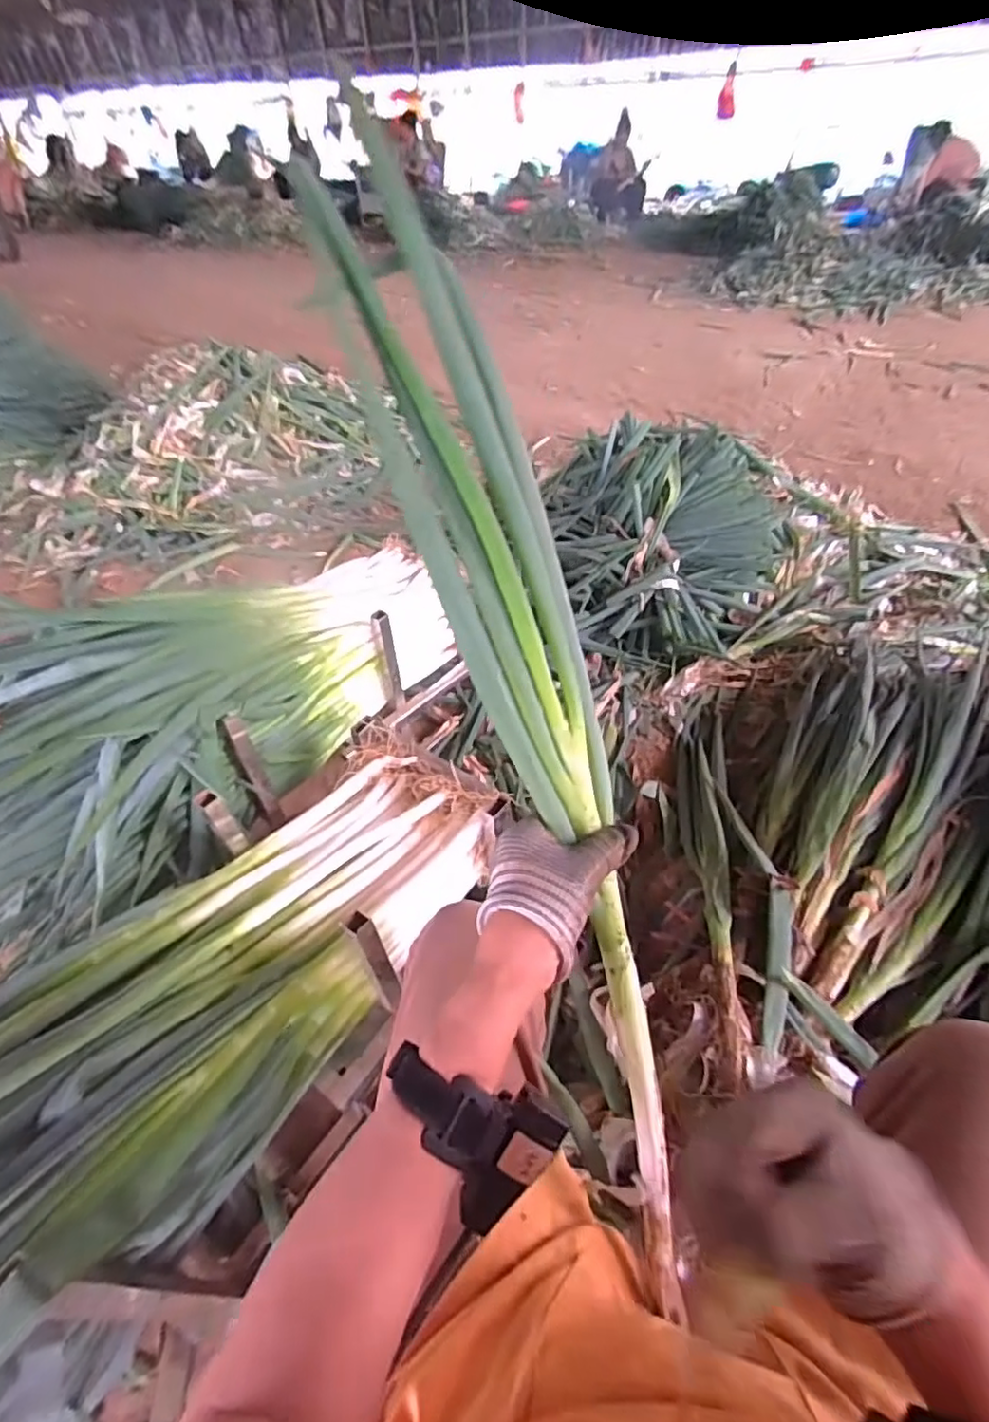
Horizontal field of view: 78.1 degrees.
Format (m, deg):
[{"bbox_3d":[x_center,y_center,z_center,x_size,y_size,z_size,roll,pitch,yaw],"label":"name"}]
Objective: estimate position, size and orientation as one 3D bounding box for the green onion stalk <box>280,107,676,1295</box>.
[{"bbox_3d":[0.030,0.010,0.400,0.091,0.746,0.025,-18,2,-14],"label":"green onion stalk"}]

